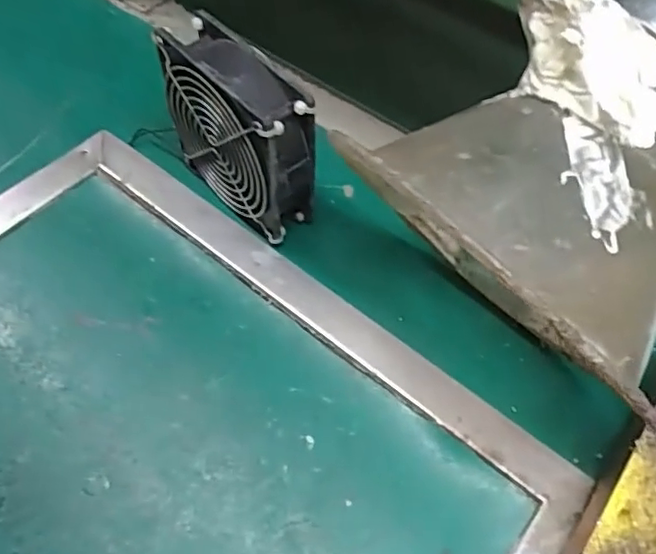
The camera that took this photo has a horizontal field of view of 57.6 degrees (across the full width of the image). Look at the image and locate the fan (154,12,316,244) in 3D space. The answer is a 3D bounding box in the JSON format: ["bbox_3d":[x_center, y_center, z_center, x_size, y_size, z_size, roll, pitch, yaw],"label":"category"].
[{"bbox_3d":[-0.062,-0.098,0.420,0.041,0.125,0.116,-37,64,-23],"label":"fan"}]

